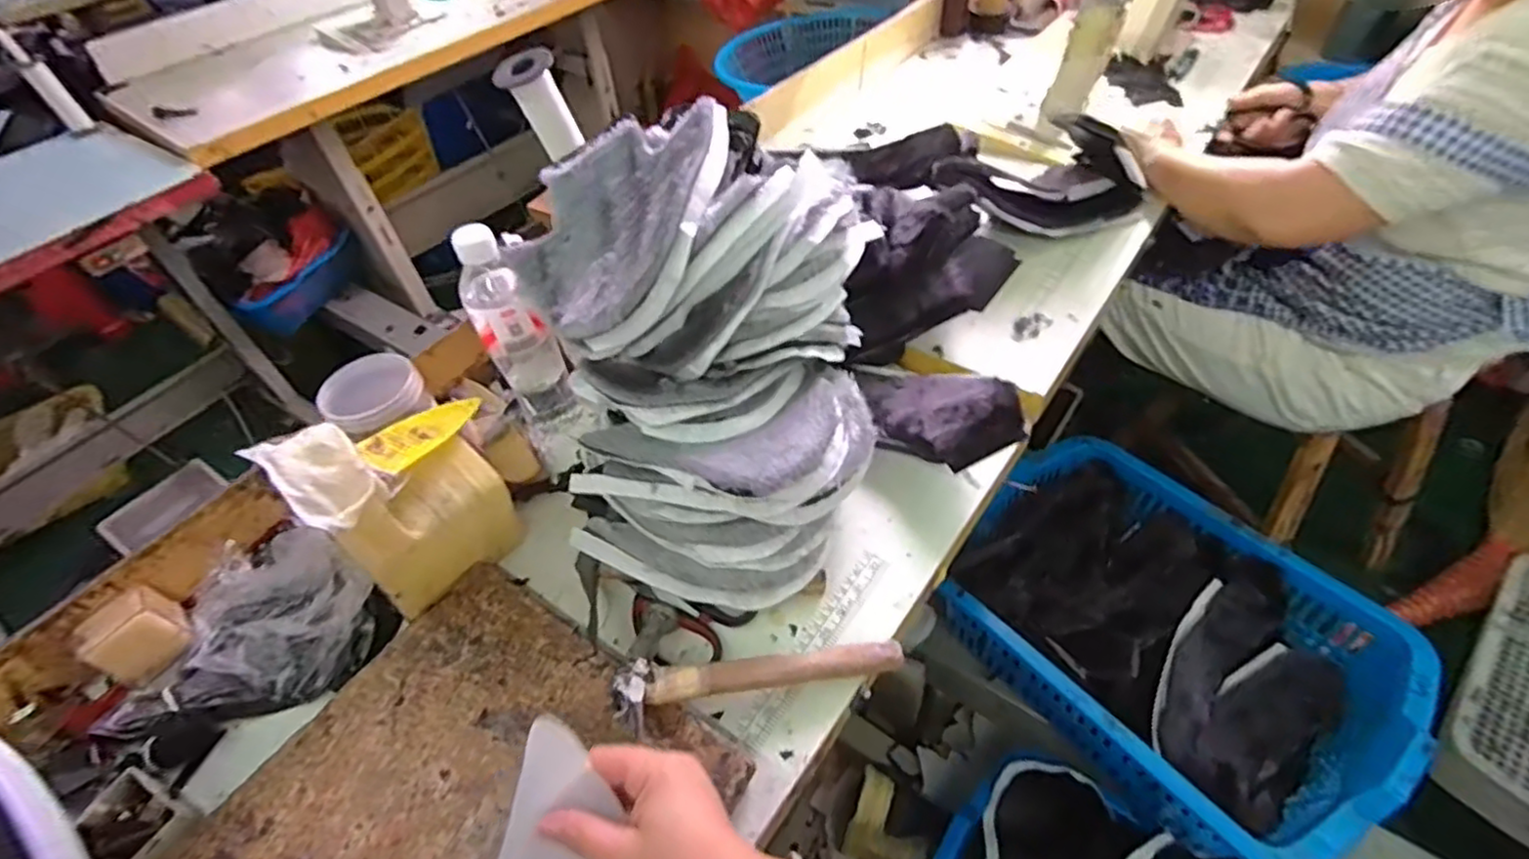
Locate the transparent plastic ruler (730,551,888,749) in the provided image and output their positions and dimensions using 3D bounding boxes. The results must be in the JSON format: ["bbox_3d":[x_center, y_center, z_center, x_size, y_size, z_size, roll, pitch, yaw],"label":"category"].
[{"bbox_3d":[0.043,0.173,0.552,0.026,0.009,0.191,30,58,24],"label":"transparent plastic ruler"}]

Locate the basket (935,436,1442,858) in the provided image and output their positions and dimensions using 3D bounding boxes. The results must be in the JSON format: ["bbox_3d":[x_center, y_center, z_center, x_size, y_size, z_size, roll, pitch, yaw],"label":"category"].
[{"bbox_3d":[0.536,0.267,0.925,0.400,0.156,0.520,-33,54,-22],"label":"basket"}]

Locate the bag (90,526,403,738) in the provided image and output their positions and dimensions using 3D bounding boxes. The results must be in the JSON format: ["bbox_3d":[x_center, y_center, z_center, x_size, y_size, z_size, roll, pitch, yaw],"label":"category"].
[{"bbox_3d":[-0.410,0.167,0.553,0.182,0.073,0.167,2,49,7],"label":"bag"}]

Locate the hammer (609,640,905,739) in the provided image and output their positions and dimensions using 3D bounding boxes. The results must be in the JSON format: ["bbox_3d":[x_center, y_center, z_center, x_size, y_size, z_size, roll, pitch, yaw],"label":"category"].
[{"bbox_3d":[-0.001,0.181,0.500,0.215,0.052,0.055,-13,49,-5],"label":"hammer"}]

